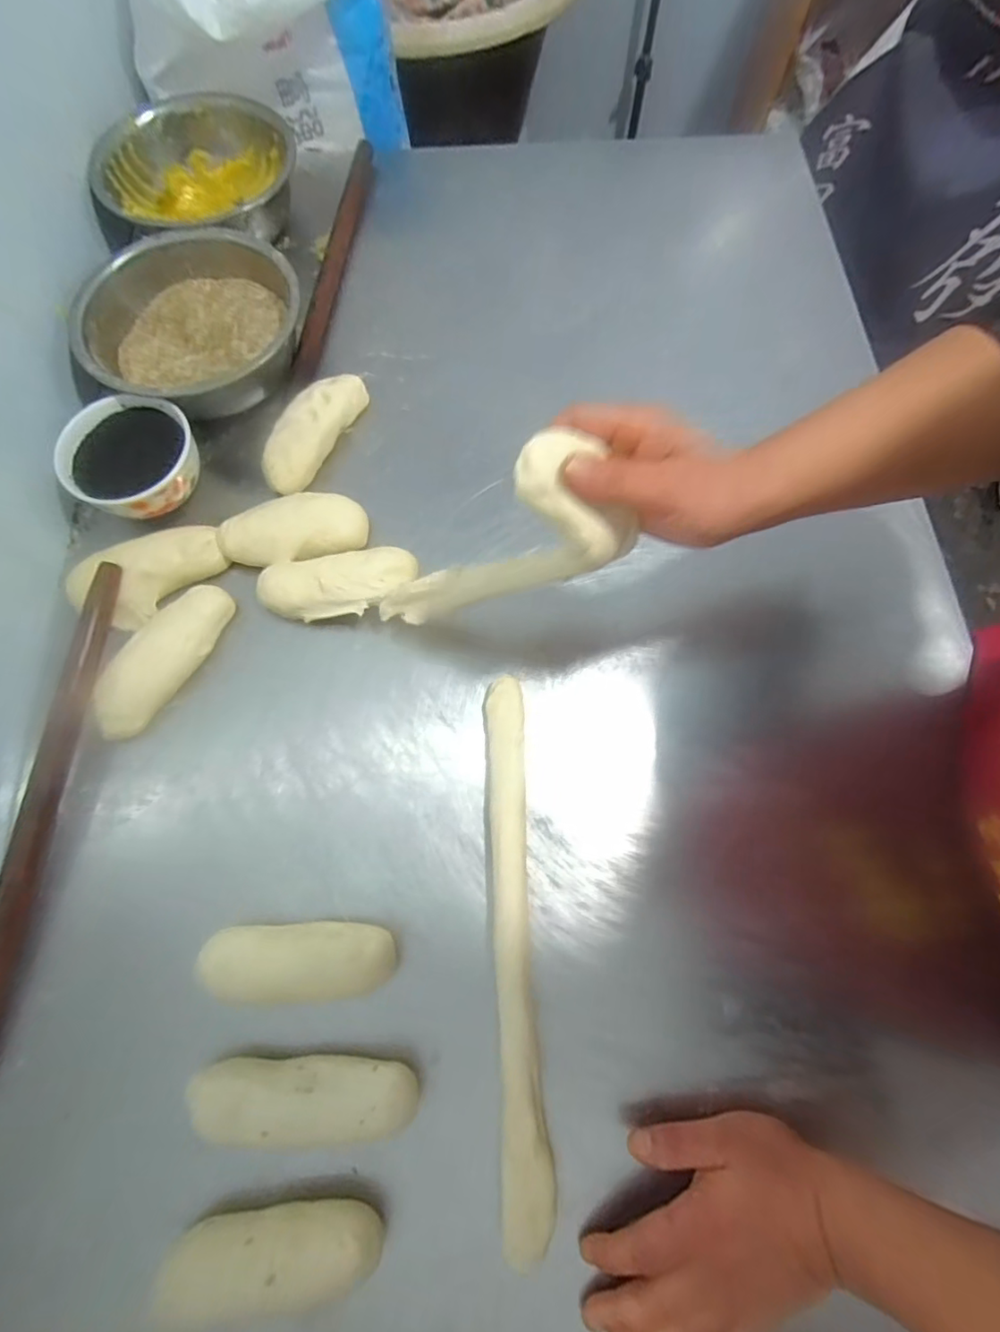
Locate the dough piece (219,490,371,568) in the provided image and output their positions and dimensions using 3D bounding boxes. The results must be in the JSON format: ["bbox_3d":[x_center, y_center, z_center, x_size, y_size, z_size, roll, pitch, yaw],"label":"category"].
[{"bbox_3d":[-0.180,-0.118,0.498,0.124,0.029,0.059,-10,73,-3],"label":"dough piece"}]

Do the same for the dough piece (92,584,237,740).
[{"bbox_3d":[-0.272,-0.007,0.458,0.043,0.033,0.138,32,75,9],"label":"dough piece"}]

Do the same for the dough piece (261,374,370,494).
[{"bbox_3d":[-0.173,-0.222,0.530,0.045,0.033,0.137,26,74,8],"label":"dough piece"}]

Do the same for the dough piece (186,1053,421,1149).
[{"bbox_3d":[-0.124,0.281,0.370,0.137,0.042,0.043,1,72,0],"label":"dough piece"}]

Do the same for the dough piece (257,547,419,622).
[{"bbox_3d":[-0.135,-0.067,0.479,0.127,0.034,0.054,-7,73,-2],"label":"dough piece"}]

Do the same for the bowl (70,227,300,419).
[{"bbox_3d":[-0.289,-0.320,0.541,0.180,0.063,0.198,0,72,0],"label":"bowl"}]

